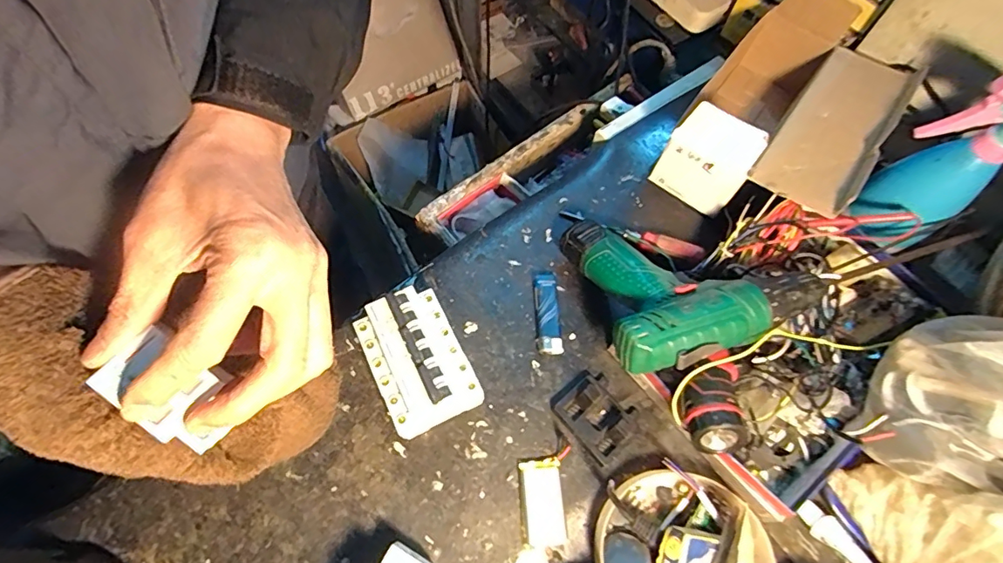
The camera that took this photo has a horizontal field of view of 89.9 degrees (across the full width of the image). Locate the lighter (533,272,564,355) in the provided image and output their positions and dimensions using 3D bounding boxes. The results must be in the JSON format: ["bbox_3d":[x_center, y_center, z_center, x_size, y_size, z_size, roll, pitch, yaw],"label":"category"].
[{"bbox_3d":[0.045,0.029,0.491,0.024,0.011,0.084,-2,65,-2],"label":"lighter"}]

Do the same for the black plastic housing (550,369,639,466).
[{"bbox_3d":[0.085,0.117,0.448,0.055,0.023,0.070,-37,71,-17],"label":"black plastic housing"}]

